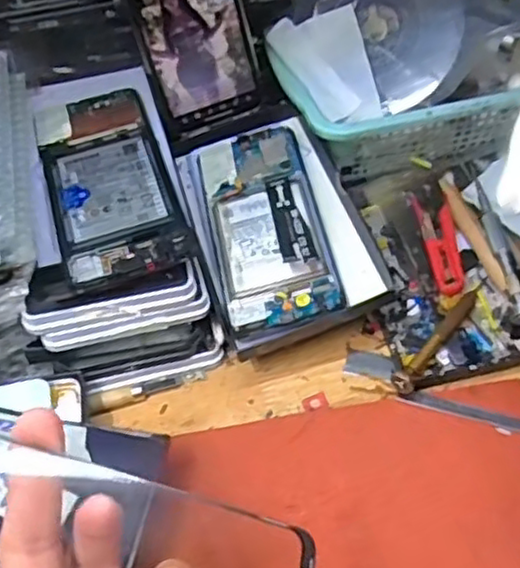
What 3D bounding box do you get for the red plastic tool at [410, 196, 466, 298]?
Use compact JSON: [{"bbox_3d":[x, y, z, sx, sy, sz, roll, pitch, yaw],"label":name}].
[{"bbox_3d":[0.125,-0.028,0.472,0.026,0.008,0.081,-7,52,0],"label":"red plastic tool"}]

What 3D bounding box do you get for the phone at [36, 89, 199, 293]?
[{"bbox_3d":[-0.096,-0.067,0.434,0.074,0.007,0.162,-18,54,-8],"label":"phone"}]

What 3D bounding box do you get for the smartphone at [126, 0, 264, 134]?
[{"bbox_3d":[-0.046,-0.177,0.477,0.073,0.145,0.004,-20,42,-1],"label":"smartphone"}]

